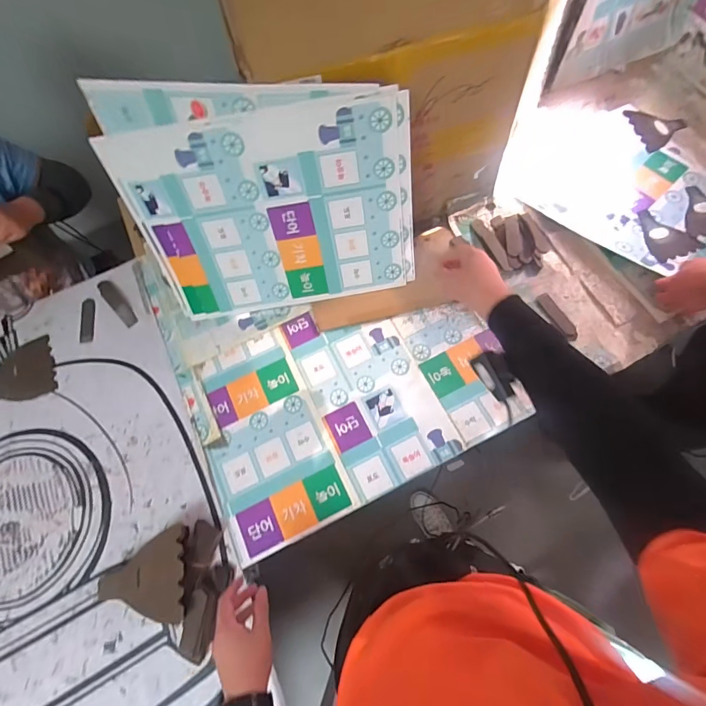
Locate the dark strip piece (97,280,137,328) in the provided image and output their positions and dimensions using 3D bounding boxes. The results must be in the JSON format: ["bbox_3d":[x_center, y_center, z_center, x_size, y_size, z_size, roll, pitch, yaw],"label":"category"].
[{"bbox_3d":[-0.575,-0.123,0.975,0.036,0.006,0.164,-41,72,-11],"label":"dark strip piece"}]

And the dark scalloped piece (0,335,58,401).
[{"bbox_3d":[-0.757,0.051,0.910,0.155,0.007,0.140,-27,70,-6],"label":"dark scalloped piece"}]

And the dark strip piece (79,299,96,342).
[{"bbox_3d":[-0.639,-0.077,0.963,0.034,0.011,0.118,-10,69,0],"label":"dark strip piece"}]

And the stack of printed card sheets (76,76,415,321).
[{"bbox_3d":[-0.152,-0.282,0.778,0.530,0.450,0.026,-9,44,1],"label":"stack of printed card sheets"}]

